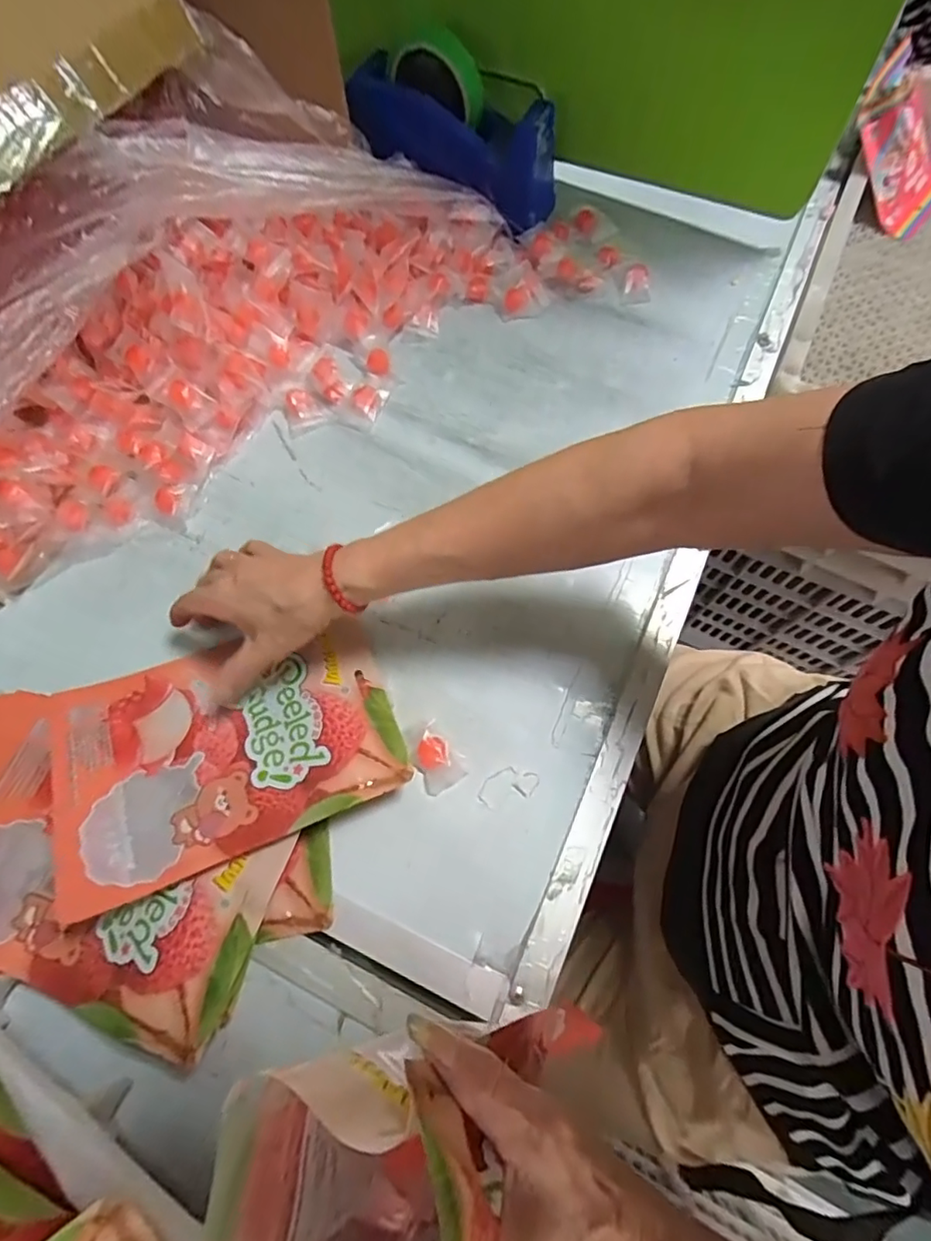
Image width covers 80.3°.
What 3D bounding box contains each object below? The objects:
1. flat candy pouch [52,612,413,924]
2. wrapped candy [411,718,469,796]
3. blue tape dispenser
[{"bbox_3d":[-0.163,0.086,0.378,0.220,0.010,0.148,-18,59,-8],"label":"flat candy pouch"},{"bbox_3d":[-0.021,0.095,0.384,0.030,0.016,0.044,-32,72,-10],"label":"wrapped candy"},{"bbox_3d":[-0.010,-0.480,0.538,0.221,0.097,0.057,21,71,-4],"label":"blue tape dispenser"}]

